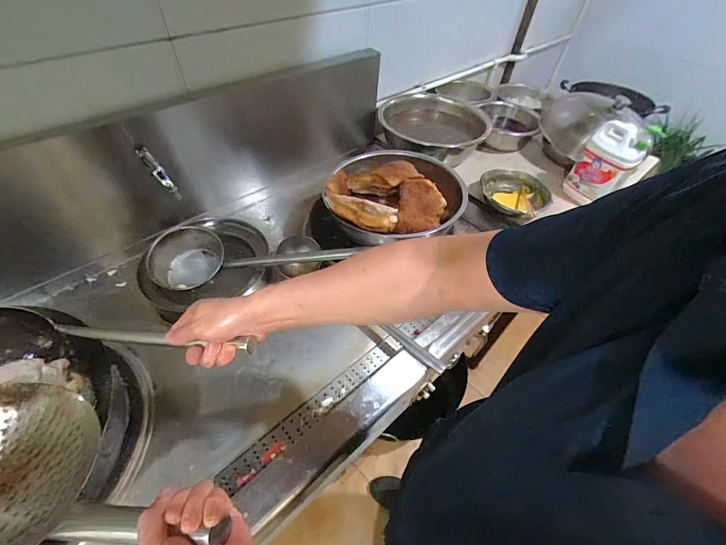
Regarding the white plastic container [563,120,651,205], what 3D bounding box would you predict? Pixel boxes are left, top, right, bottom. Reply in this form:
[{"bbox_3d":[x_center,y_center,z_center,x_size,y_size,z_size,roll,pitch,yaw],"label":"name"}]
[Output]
[{"bbox_3d":[0.805,-0.358,1.121,0.159,0.235,0.131,36,57,24],"label":"white plastic container"}]

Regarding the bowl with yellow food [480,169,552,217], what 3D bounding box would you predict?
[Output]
[{"bbox_3d":[0.522,-0.259,1.171,0.217,0.084,0.243,3,50,-1],"label":"bowl with yellow food"}]

